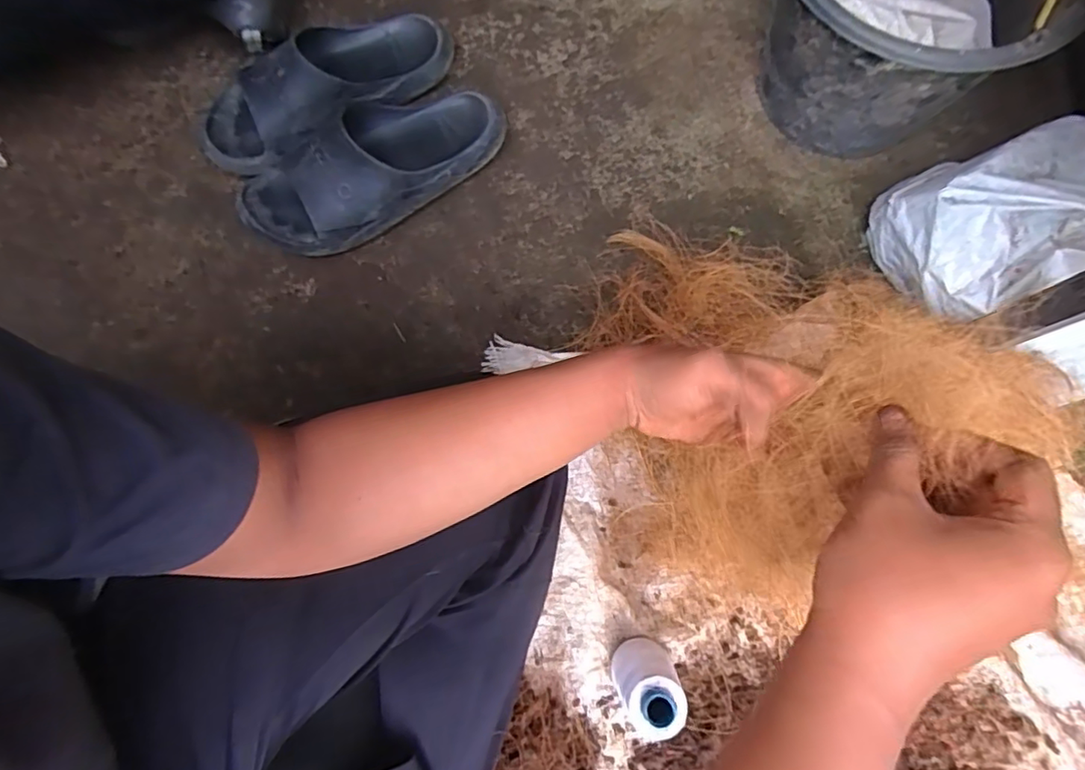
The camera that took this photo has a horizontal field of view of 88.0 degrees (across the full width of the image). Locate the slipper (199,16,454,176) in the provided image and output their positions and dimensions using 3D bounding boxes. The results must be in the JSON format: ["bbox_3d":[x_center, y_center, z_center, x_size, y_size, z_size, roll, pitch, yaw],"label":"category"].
[{"bbox_3d":[-0.250,-0.340,0.647,0.302,0.081,0.132,-18,77,-2],"label":"slipper"}]

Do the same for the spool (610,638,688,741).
[{"bbox_3d":[0.087,0.252,0.473,0.046,0.109,0.049,0,77,2],"label":"spool"}]

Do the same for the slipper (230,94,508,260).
[{"bbox_3d":[-0.189,-0.244,0.623,0.302,0.082,0.131,-24,77,-4],"label":"slipper"}]

